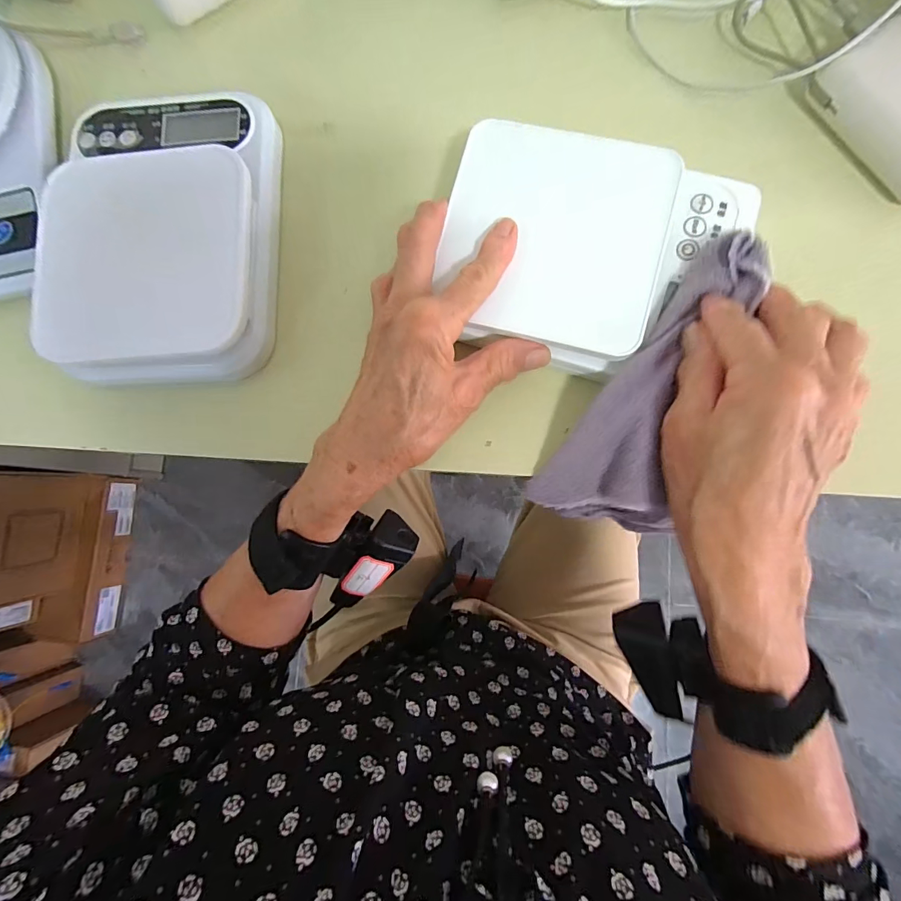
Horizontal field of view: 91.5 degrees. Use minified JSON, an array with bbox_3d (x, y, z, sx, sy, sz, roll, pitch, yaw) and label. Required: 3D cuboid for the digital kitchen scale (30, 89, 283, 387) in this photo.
[{"bbox_3d":[-0.189,-0.144,0.288,0.143,0.043,0.203,-2,83,5],"label":"digital kitchen scale"}]

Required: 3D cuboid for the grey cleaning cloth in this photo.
[{"bbox_3d":[0.116,-0.035,0.246,0.065,0.037,0.177,29,95,8],"label":"grey cleaning cloth"}]

